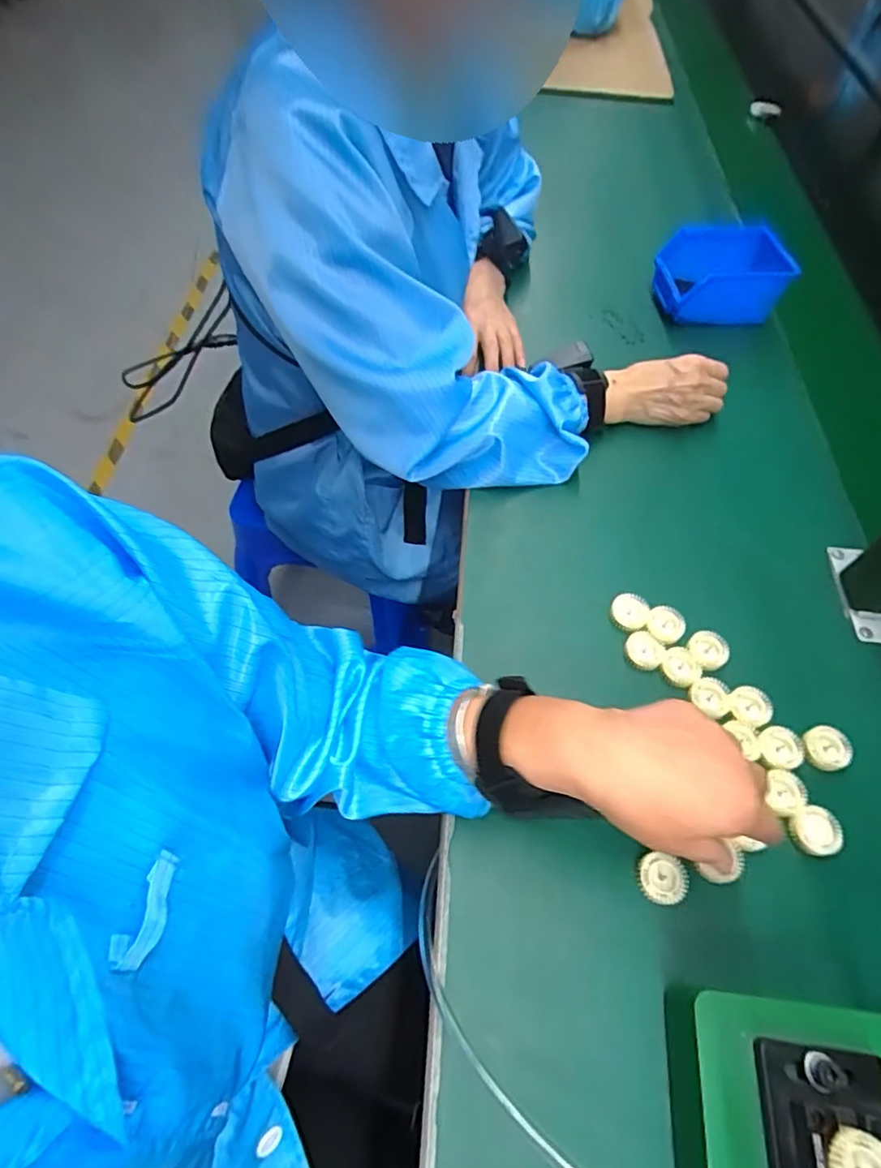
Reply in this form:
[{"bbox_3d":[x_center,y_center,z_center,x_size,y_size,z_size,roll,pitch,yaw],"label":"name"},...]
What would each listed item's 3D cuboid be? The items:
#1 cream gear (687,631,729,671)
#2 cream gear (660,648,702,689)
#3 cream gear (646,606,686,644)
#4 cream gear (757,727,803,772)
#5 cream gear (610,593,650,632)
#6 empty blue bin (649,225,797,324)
[{"bbox_3d":[0.222,0.054,0.486,0.032,0.005,0.032,2,58,-3],"label":"cream gear"},{"bbox_3d":[0.195,0.069,0.479,0.029,0.007,0.032,-12,59,-11],"label":"cream gear"},{"bbox_3d":[0.189,0.034,0.494,0.031,0.005,0.030,39,64,19],"label":"cream gear"},{"bbox_3d":[0.261,0.125,0.448,0.030,0.005,0.031,2,58,-3],"label":"cream gear"},{"bbox_3d":[0.162,0.024,0.503,0.031,0.004,0.033,-4,70,12],"label":"cream gear"},{"bbox_3d":[0.317,-0.350,0.678,0.130,0.076,0.086,1,58,-3],"label":"empty blue bin"}]

